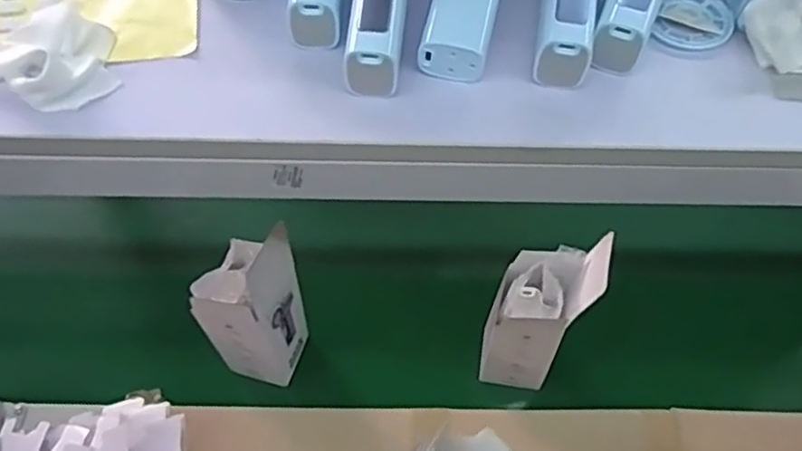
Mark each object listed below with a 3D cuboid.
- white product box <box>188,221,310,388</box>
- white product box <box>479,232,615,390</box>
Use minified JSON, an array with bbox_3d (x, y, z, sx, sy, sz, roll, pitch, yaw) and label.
[{"bbox_3d":[-0.157,0.089,0.713,0.080,0.224,0.082,10,57,5],"label":"white product box"},{"bbox_3d":[0.141,0.093,0.712,0.092,0.217,0.084,16,58,9],"label":"white product box"}]

